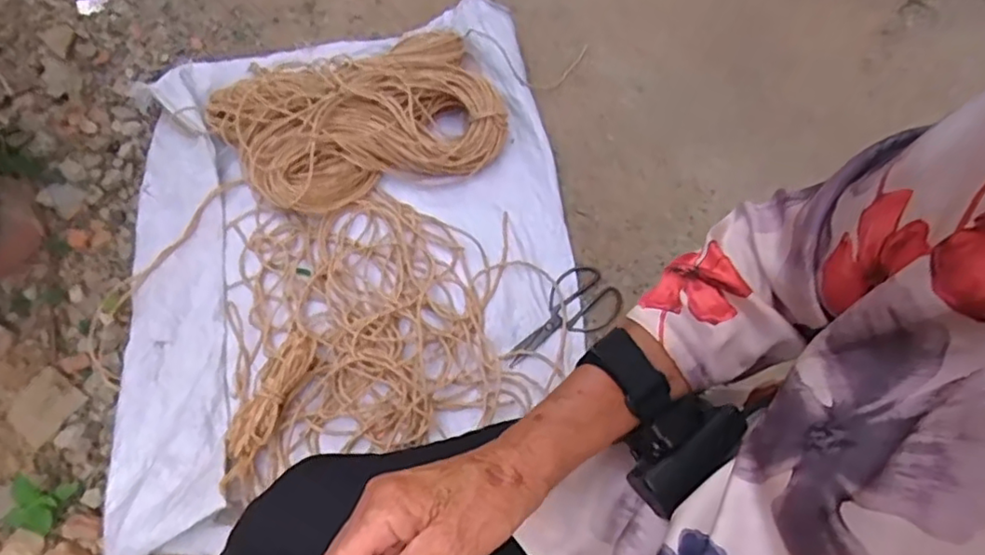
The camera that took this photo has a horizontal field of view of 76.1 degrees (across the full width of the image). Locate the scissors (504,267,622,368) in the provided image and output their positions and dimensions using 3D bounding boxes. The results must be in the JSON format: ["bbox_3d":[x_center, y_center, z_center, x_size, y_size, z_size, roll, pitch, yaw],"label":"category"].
[{"bbox_3d":[0.117,0.069,0.956,0.104,0.012,0.202,28,73,21],"label":"scissors"}]

